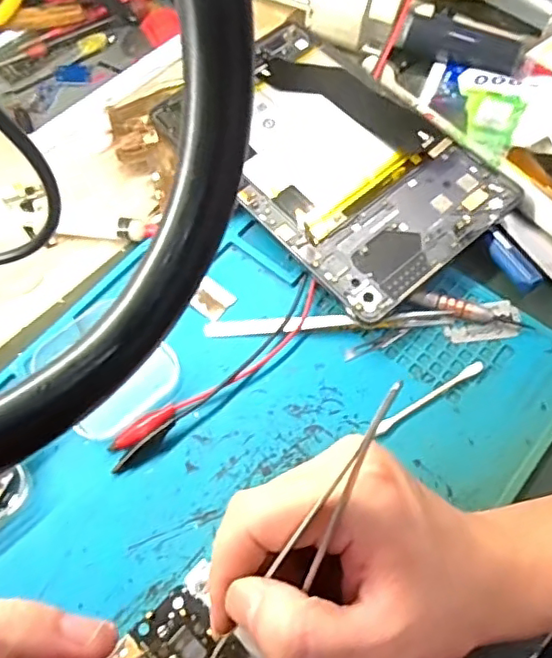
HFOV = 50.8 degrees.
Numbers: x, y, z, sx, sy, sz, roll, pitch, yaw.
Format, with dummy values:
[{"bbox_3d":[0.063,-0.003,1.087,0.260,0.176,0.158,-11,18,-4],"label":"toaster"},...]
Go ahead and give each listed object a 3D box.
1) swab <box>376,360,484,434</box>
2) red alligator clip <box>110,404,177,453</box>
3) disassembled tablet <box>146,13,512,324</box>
[{"bbox_3d":[0.081,0.036,0.307,0.069,0.004,0.006,-30,68,-10],"label":"swab"},{"bbox_3d":[-0.070,0.052,0.304,0.038,0.005,0.011,-37,69,-13],"label":"red alligator clip"},{"bbox_3d":[0.032,-0.108,0.356,0.127,0.008,0.201,-40,71,-13],"label":"disassembled tablet"}]

